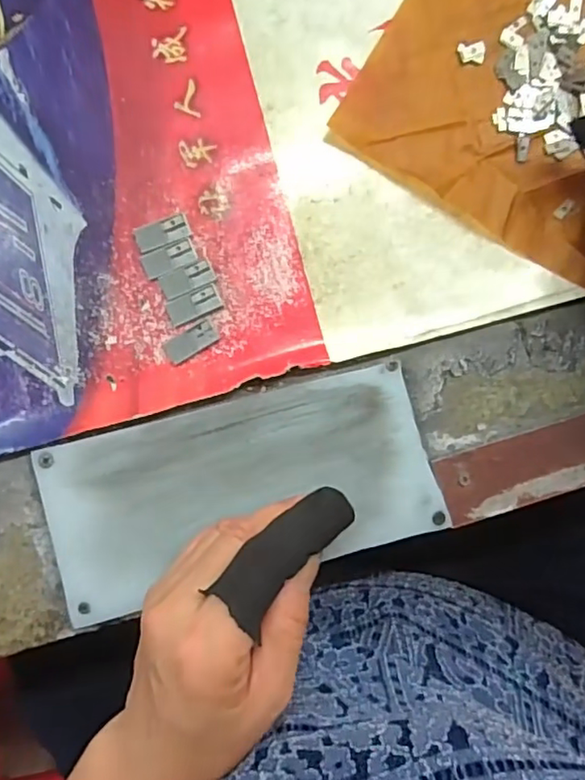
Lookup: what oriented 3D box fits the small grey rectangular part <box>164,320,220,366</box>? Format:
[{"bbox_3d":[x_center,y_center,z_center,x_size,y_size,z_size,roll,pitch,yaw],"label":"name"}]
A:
[{"bbox_3d":[-0.053,-0.025,0.311,0.028,0.004,0.013,-30,93,-1],"label":"small grey rectangular part"}]

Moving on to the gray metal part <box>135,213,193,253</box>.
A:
[{"bbox_3d":[-0.068,-0.082,0.310,0.028,0.004,0.013,-20,93,-1],"label":"gray metal part"}]

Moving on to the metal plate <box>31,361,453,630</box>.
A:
[{"bbox_3d":[-0.026,0.052,0.309,0.199,0.006,0.091,-15,91,-3],"label":"metal plate"}]

